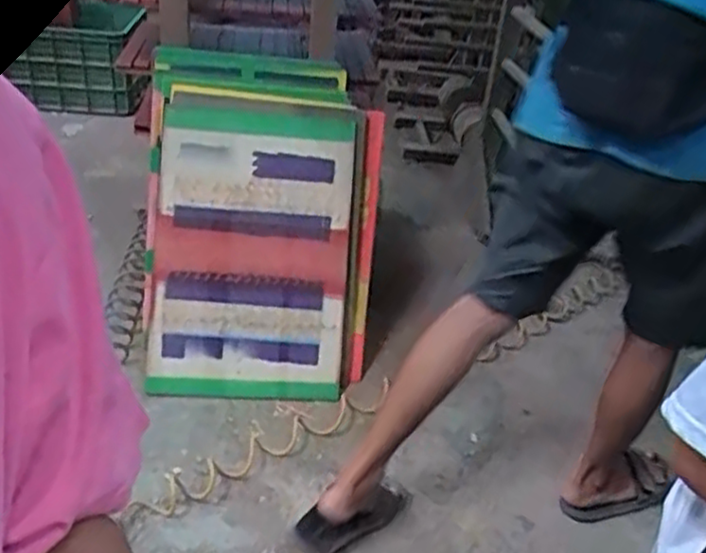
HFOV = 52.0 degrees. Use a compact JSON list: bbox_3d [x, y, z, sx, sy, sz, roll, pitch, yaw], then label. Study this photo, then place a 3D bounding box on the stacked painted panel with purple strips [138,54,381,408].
[{"bbox_3d":[-0.197,-0.106,1.558,0.478,0.730,0.097,4,-1,-7],"label":"stacked painted panel with purple strips"}]

